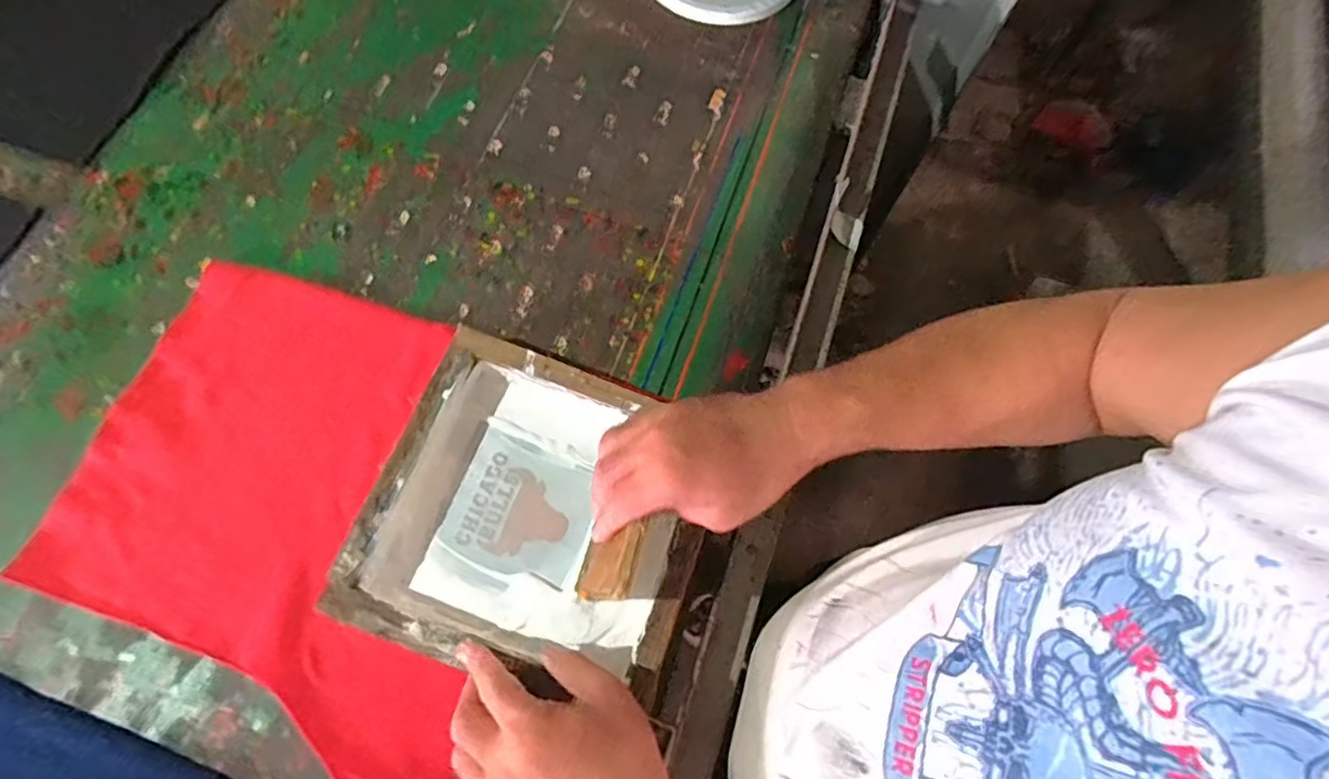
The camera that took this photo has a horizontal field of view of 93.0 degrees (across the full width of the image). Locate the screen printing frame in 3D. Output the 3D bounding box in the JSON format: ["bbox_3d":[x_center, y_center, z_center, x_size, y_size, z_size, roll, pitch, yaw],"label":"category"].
[{"bbox_3d":[-0.097,0.099,0.511,0.252,0.047,0.237,17,69,6],"label":"screen printing frame"}]

